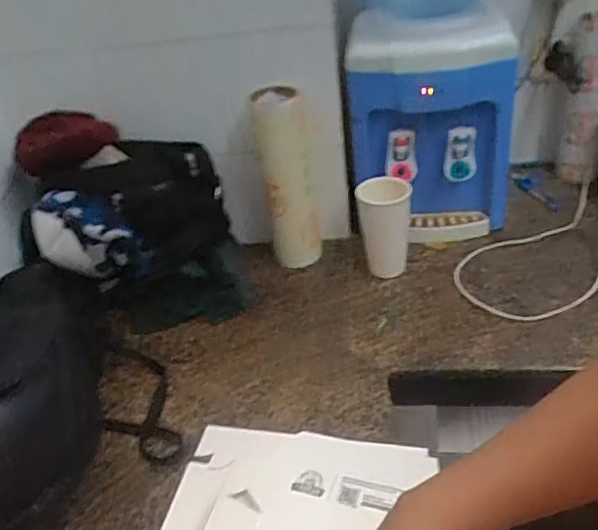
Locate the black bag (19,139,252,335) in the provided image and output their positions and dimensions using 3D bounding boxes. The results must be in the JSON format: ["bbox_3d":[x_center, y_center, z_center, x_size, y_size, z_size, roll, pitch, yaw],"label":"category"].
[{"bbox_3d":[-0.277,-0.041,1.003,0.329,0.261,0.194,-11,36,-5],"label":"black bag"}]

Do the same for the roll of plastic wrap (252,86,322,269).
[{"bbox_3d":[-0.013,-0.140,1.031,0.093,0.338,0.075,-5,36,4],"label":"roll of plastic wrap"}]

